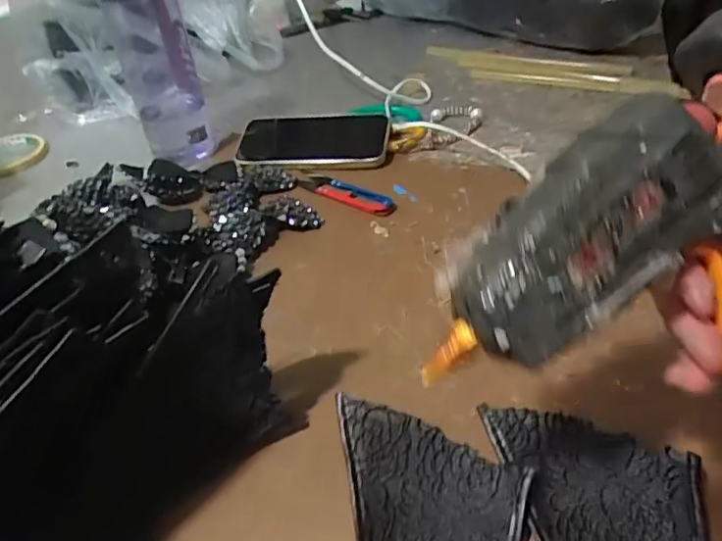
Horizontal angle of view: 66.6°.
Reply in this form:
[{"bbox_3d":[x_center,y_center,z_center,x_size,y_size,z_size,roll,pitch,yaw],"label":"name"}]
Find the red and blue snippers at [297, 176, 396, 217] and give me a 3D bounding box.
[{"bbox_3d":[-0.017,-0.075,0.515,0.116,0.008,0.028,29,50,34],"label":"red and blue snippers"}]

